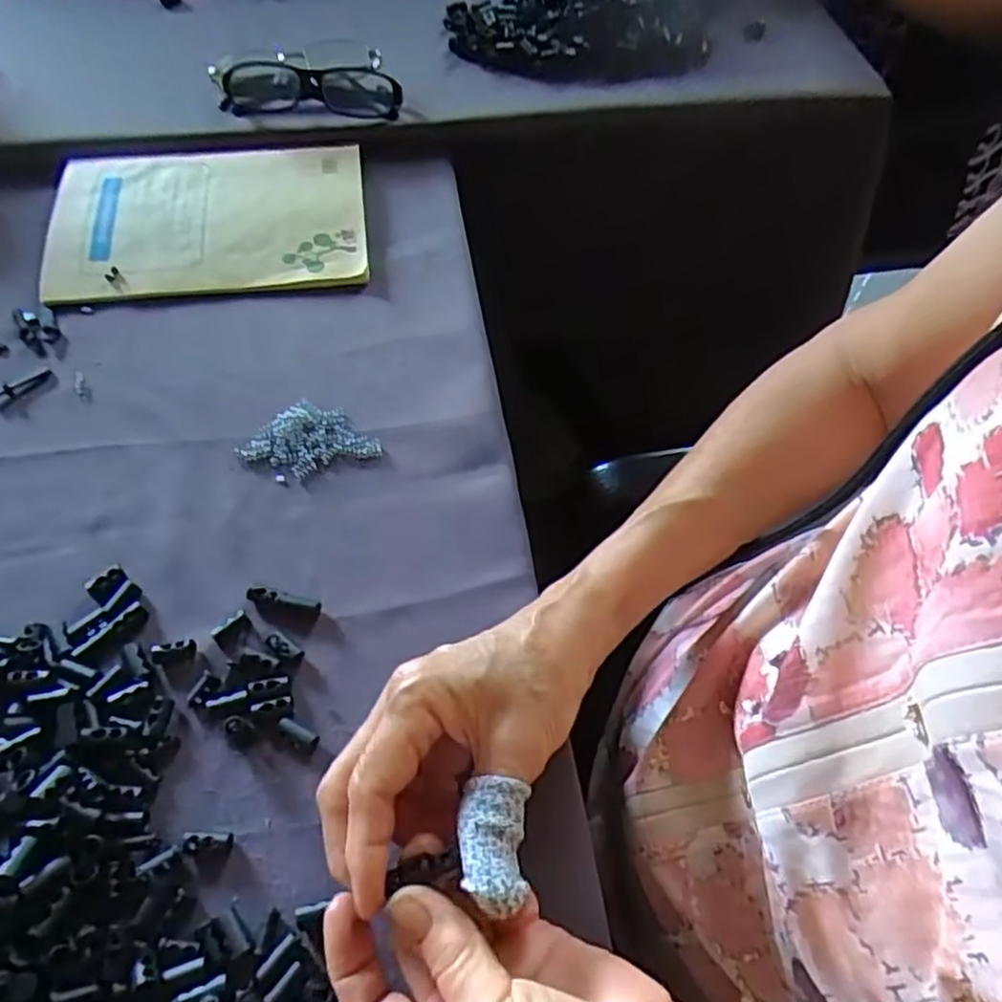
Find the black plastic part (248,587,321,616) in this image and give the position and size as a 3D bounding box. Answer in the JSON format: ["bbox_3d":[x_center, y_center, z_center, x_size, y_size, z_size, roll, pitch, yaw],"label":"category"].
[{"bbox_3d":[-0.107,0.050,0.352,0.036,0.005,0.009,11,59,6],"label":"black plastic part"}]

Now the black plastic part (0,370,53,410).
[{"bbox_3d":[-0.279,-0.067,0.417,0.034,0.005,0.011,-40,67,-22],"label":"black plastic part"}]

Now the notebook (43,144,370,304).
[{"bbox_3d":[-0.201,-0.200,0.499,0.205,0.016,0.146,-7,59,-5],"label":"notebook"}]

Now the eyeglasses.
[{"bbox_3d":[-0.143,-0.305,0.534,0.131,0.032,0.039,-3,58,-3],"label":"eyeglasses"}]

